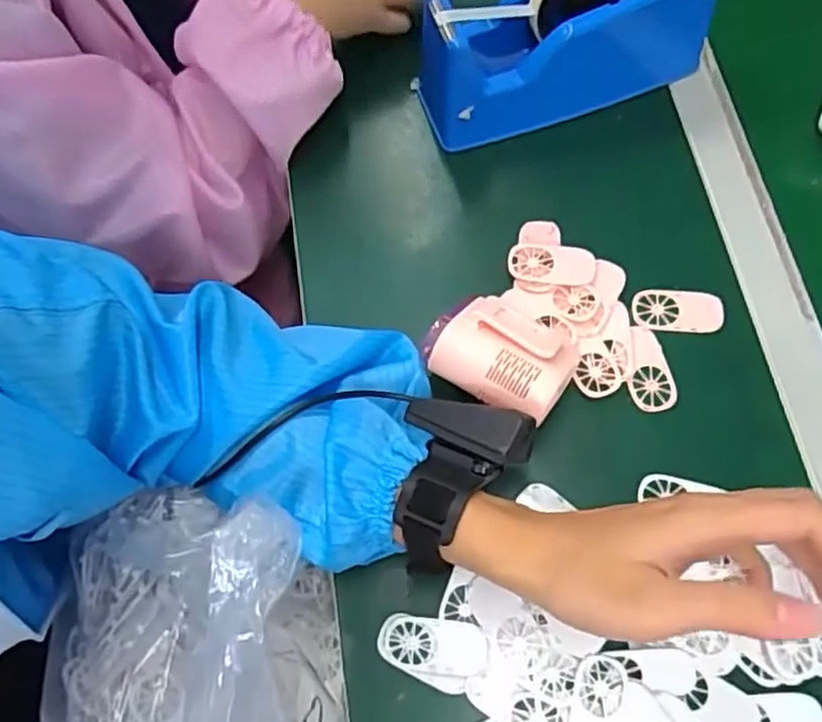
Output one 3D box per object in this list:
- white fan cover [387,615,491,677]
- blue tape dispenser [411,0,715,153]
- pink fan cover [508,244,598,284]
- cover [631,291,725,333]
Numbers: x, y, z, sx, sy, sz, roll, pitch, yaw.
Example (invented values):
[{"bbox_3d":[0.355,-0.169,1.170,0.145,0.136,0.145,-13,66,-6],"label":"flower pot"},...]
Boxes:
[{"bbox_3d":[0.016,0.164,0.394,0.057,0.006,0.029,4,70,4],"label":"white fan cover"},{"bbox_3d":[0.104,-0.229,0.482,0.209,0.109,0.071,-18,70,-4],"label":"blue tape dispenser"},{"bbox_3d":[0.096,-0.066,0.466,0.057,0.006,0.029,7,70,6],"label":"pink fan cover"},{"bbox_3d":[0.178,-0.034,0.456,0.058,0.004,0.028,6,70,5],"label":"cover"}]

